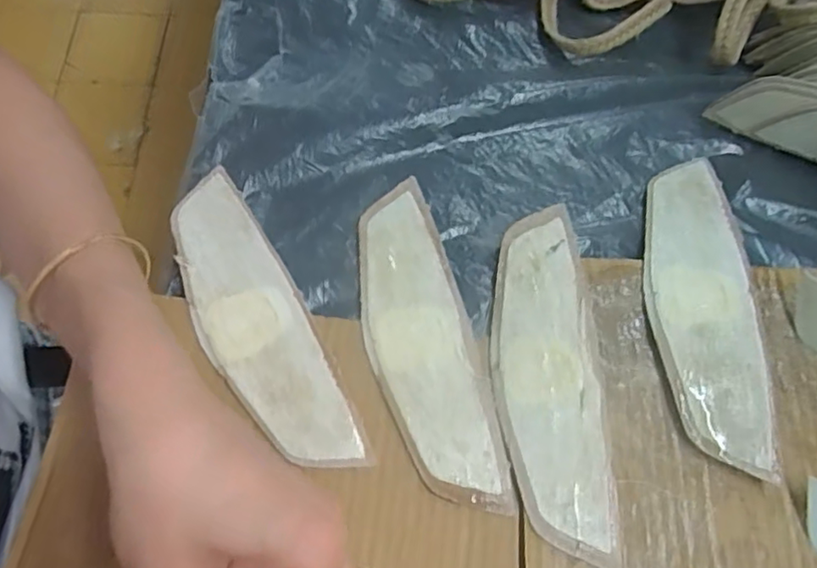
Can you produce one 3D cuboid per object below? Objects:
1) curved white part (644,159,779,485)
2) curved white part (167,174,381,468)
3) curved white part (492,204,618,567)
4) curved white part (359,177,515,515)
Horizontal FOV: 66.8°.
[{"bbox_3d":[0.149,0.010,0.313,0.050,0.013,0.163,-2,68,-2],"label":"curved white part"},{"bbox_3d":[-0.079,0.018,0.312,0.050,0.006,0.170,-25,71,-11],"label":"curved white part"},{"bbox_3d":[0.068,0.042,0.303,0.048,0.006,0.169,-1,68,-1],"label":"curved white part"},{"bbox_3d":[0.006,0.027,0.312,0.050,0.009,0.171,-12,69,-6],"label":"curved white part"}]

